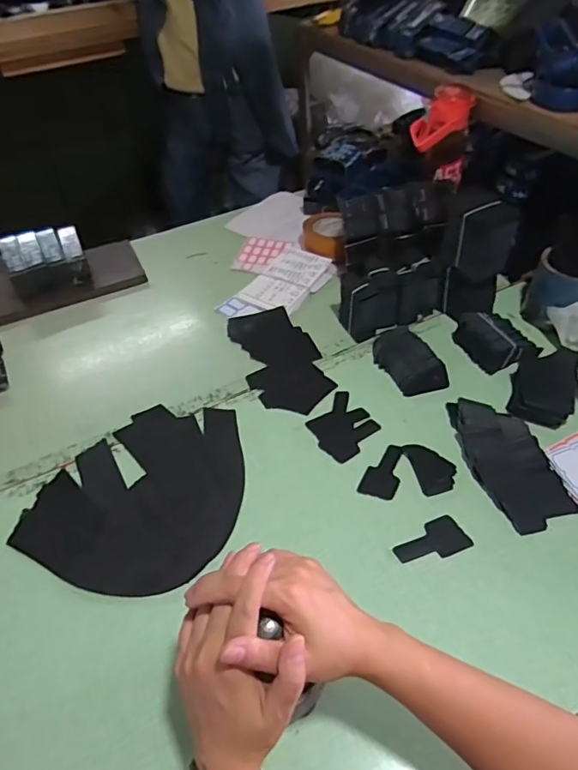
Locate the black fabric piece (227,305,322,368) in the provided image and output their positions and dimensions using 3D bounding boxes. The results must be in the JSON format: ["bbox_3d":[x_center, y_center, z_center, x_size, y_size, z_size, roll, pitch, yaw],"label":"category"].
[{"bbox_3d":[-0.030,-0.079,0.856,0.104,0.007,0.166,-28,52,-16],"label":"black fabric piece"}]

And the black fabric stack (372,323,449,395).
[{"bbox_3d":[0.182,-0.043,0.782,0.074,0.031,0.133,-19,49,-14],"label":"black fabric stack"}]

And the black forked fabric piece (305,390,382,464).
[{"bbox_3d":[0.075,0.057,0.716,0.089,0.004,0.094,-30,53,-23],"label":"black forked fabric piece"}]

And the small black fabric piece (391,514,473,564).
[{"bbox_3d":[0.166,0.183,0.591,0.085,0.004,0.045,-18,49,-13],"label":"small black fabric piece"}]

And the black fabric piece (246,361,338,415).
[{"bbox_3d":[0.004,0.000,0.776,0.106,0.006,0.113,-26,51,-20],"label":"black fabric piece"}]

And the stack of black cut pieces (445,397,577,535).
[{"bbox_3d":[0.282,0.088,0.656,0.098,0.027,0.197,-11,48,-7],"label":"stack of black cut pieces"}]

